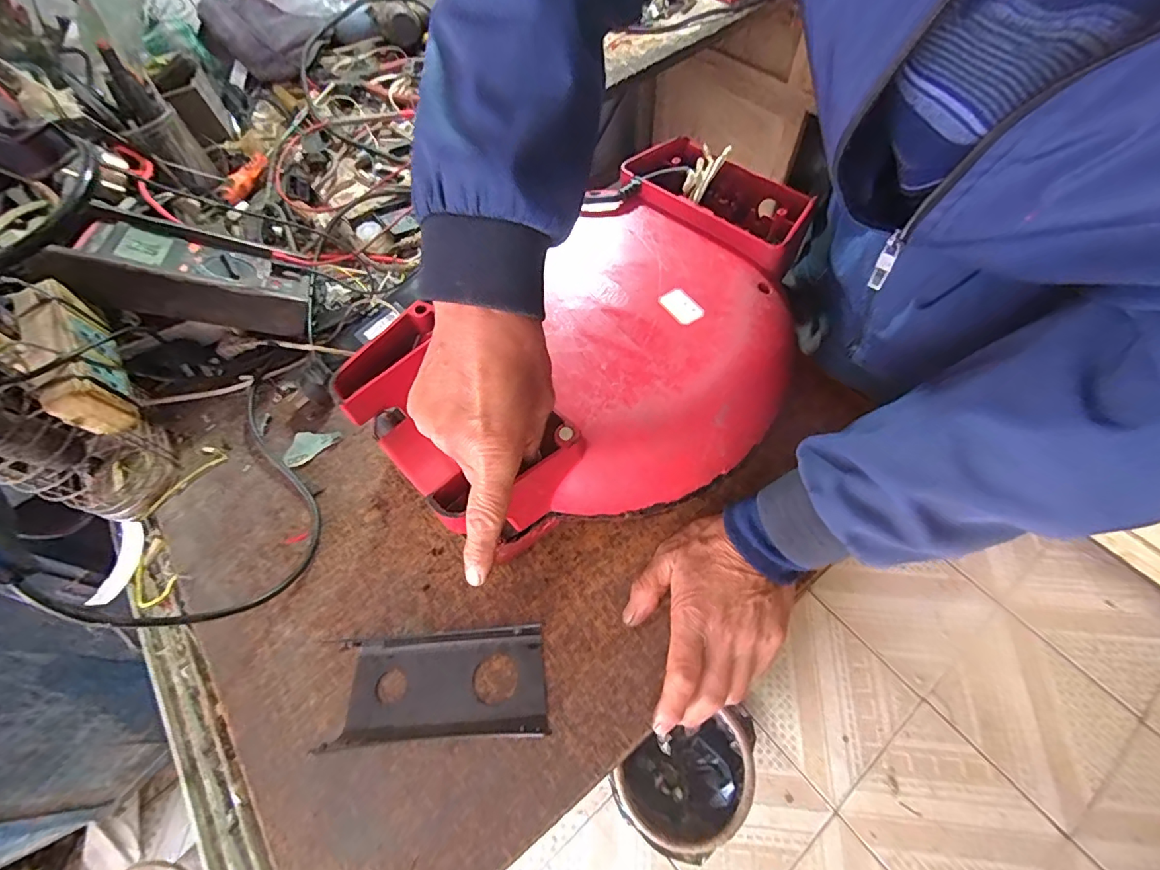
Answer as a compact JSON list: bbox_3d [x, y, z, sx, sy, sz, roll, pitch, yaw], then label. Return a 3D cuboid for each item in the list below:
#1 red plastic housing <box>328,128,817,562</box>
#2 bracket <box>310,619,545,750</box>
[{"bbox_3d":[0.023,-0.094,0.421,0.407,0.085,0.292,-41,68,-20],"label":"red plastic housing"},{"bbox_3d":[-0.102,0.181,0.359,0.149,0.031,0.073,-5,61,0],"label":"bracket"}]

